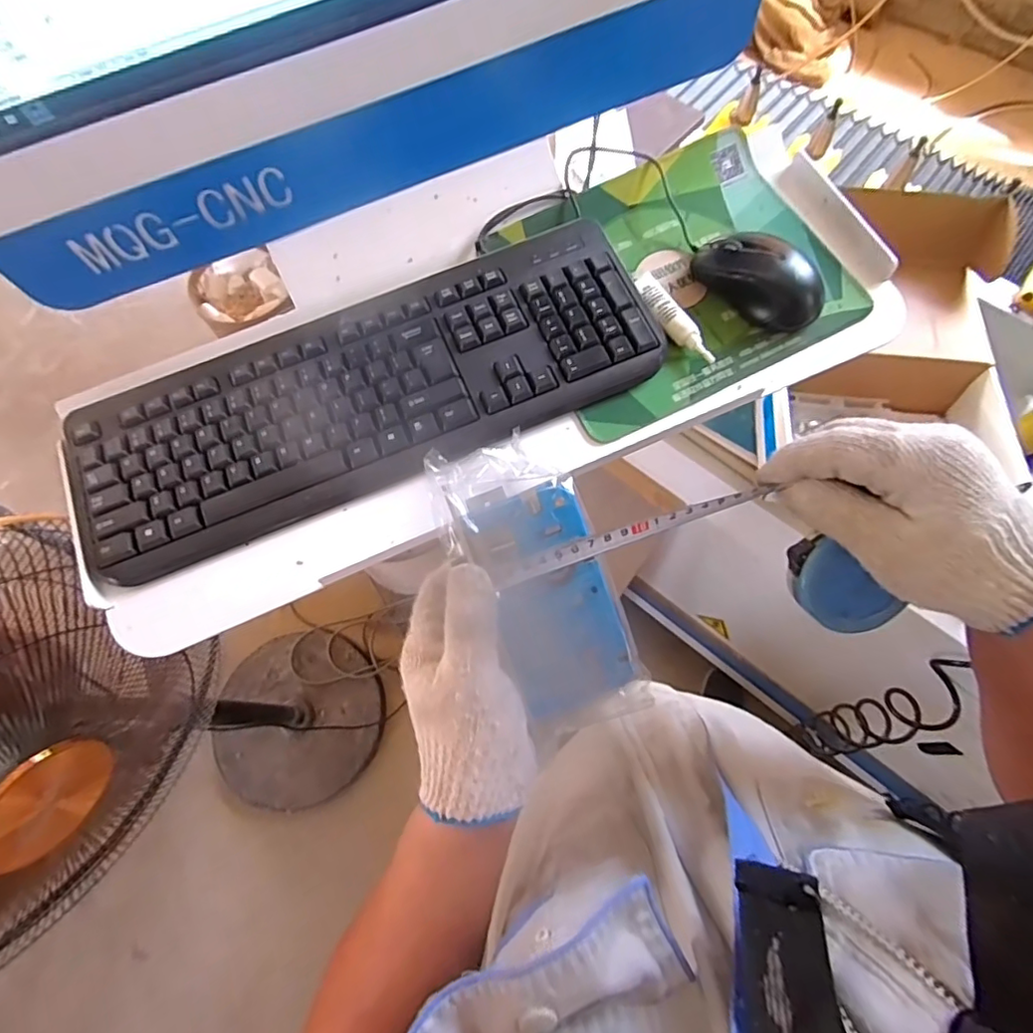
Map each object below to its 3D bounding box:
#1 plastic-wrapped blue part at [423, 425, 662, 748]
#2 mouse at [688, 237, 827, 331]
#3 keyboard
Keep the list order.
[{"bbox_3d":[0.015,0.041,0.334,0.076,0.027,0.177,-26,92,-8],"label":"plastic-wrapped blue part"},{"bbox_3d":[0.191,-0.190,0.443,0.103,0.037,0.053,43,76,16],"label":"mouse"},{"bbox_3d":[-0.113,-0.098,0.430,0.435,0.030,0.156,-22,70,-7],"label":"keyboard"}]

